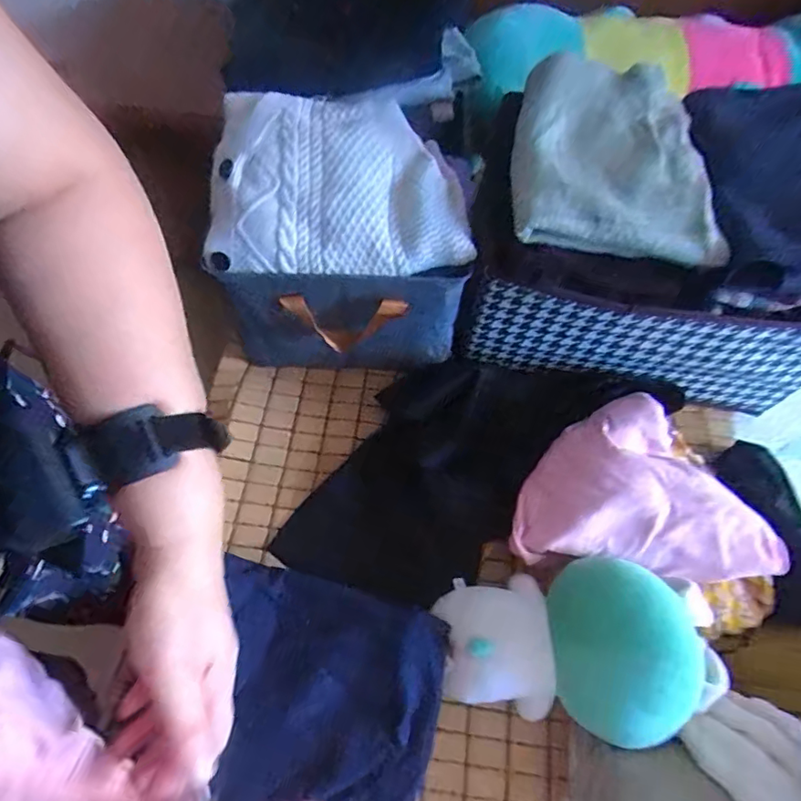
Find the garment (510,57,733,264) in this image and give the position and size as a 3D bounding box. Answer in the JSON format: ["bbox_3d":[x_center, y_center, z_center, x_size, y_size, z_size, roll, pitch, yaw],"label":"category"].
[{"bbox_3d":[0.211,-0.248,0.542,0.187,0.053,0.225,6,64,1],"label":"garment"}]

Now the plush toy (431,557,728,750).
[{"bbox_3d":[0.157,0.210,0.471,0.229,0.106,0.139,13,65,5],"label":"plush toy"}]

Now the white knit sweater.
[{"bbox_3d":[-0.065,-0.223,0.544,0.252,0.066,0.185,0,64,-1],"label":"white knit sweater"}]

